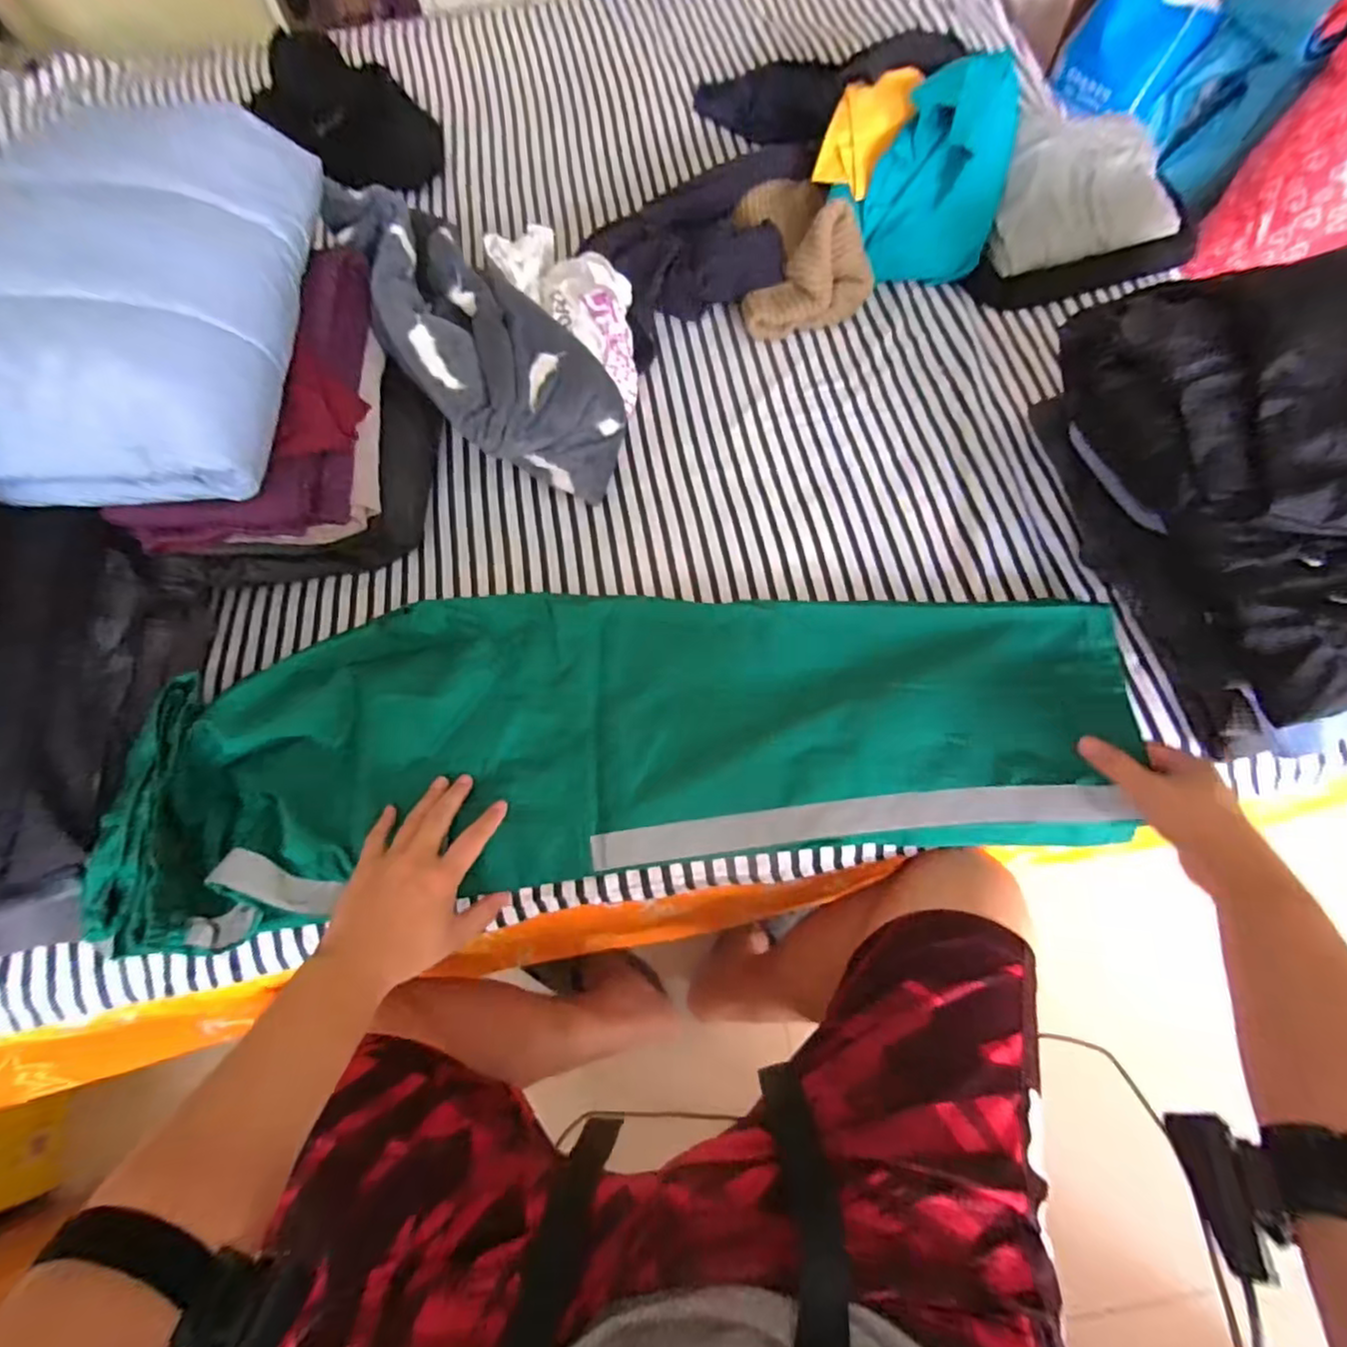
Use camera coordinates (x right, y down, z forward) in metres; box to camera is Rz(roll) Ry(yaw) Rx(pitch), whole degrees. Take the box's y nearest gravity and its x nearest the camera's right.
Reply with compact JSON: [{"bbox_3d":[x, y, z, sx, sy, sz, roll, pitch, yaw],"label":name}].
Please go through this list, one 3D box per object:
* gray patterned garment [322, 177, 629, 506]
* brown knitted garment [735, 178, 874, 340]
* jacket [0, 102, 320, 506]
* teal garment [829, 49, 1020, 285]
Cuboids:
[{"bbox_3d":[-0.216,-0.358,0.660,0.166,0.086,0.404,-42,89,-13],"label":"gray patterned garment"},{"bbox_3d":[0.155,-0.537,0.762,0.149,0.095,0.200,-7,69,0],"label":"brown knitted garment"},{"bbox_3d":[-0.466,-0.316,0.513,0.252,0.133,0.353,2,69,3],"label":"jacket"},{"bbox_3d":[0.302,-0.600,0.735,0.203,0.163,0.167,1,69,3],"label":"teal garment"}]

